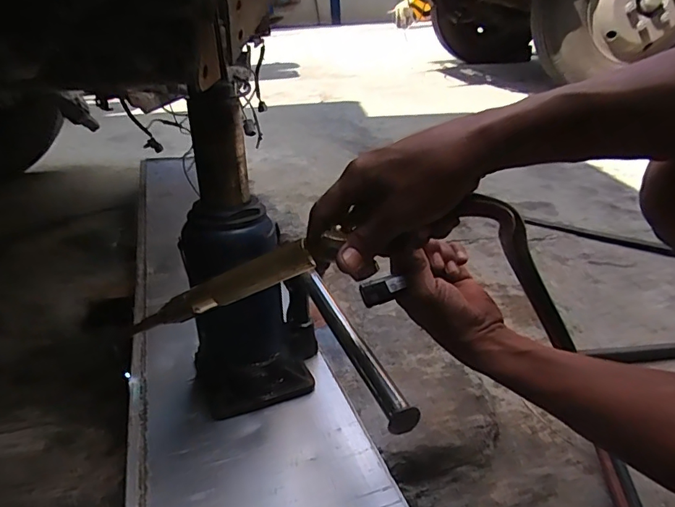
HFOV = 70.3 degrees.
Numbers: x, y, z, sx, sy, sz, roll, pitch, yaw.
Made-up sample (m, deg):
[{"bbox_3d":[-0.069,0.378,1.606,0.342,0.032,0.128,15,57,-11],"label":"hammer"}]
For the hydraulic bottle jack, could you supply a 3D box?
[{"bbox_3d":[-0.095,-0.001,0.491,0.135,0.298,0.134,-9,27,-14],"label":"hydraulic bottle jack"}]

